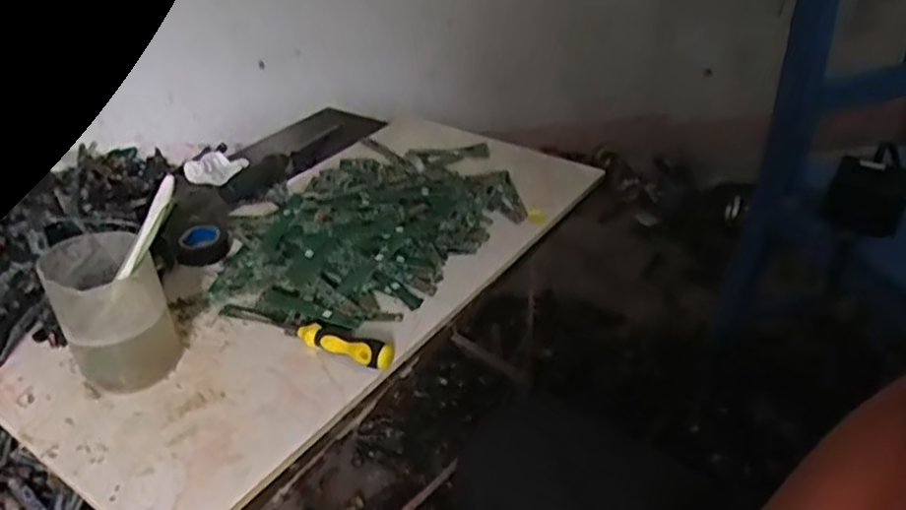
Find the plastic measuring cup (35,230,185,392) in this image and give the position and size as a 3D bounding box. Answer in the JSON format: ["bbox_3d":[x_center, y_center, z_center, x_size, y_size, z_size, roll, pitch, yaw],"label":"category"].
[{"bbox_3d":[-0.251,0.043,0.524,0.076,0.094,0.080,-2,34,1],"label":"plastic measuring cup"}]

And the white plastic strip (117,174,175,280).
[{"bbox_3d":[-0.218,-0.020,0.510,0.013,0.088,0.011,19,21,-39],"label":"white plastic strip"}]

